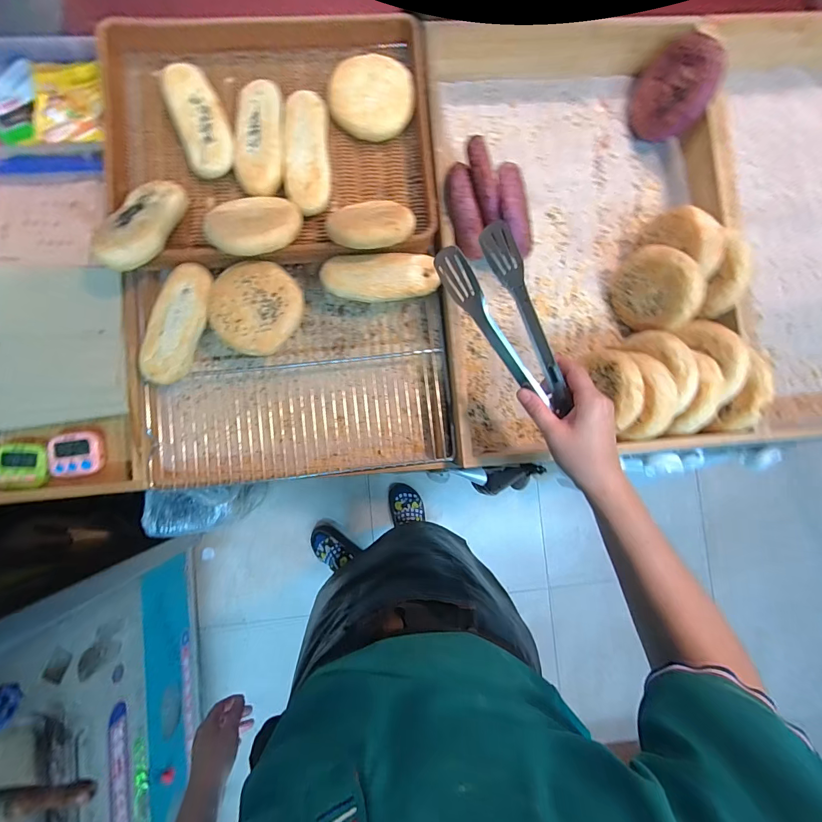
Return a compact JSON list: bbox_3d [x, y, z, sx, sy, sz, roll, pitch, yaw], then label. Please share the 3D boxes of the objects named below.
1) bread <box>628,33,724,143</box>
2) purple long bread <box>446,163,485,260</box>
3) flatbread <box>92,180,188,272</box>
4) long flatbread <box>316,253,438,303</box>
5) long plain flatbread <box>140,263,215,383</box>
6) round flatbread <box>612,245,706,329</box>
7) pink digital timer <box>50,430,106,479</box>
[{"bbox_3d":[0.384,-0.473,0.559,0.026,0.119,0.120,-6,103,-34],"label":"bread"},{"bbox_3d":[0.071,-0.257,0.494,0.035,0.032,0.116,-16,102,-6],"label":"purple long bread"},{"bbox_3d":[-0.320,-0.226,0.456,0.054,0.028,0.145,13,62,-4],"label":"flatbread"},{"bbox_3d":[-0.040,-0.176,0.498,0.149,0.027,0.058,0,86,-3],"label":"long flatbread"},{"bbox_3d":[-0.294,-0.110,0.480,0.053,0.025,0.151,19,85,-2],"label":"long plain flatbread"},{"bbox_3d":[0.333,-0.167,0.525,0.021,0.118,0.110,-20,106,-22],"label":"round flatbread"},{"bbox_3d":[-0.457,0.059,0.520,0.062,0.015,0.059,-1,86,-3],"label":"pink digital timer"}]

